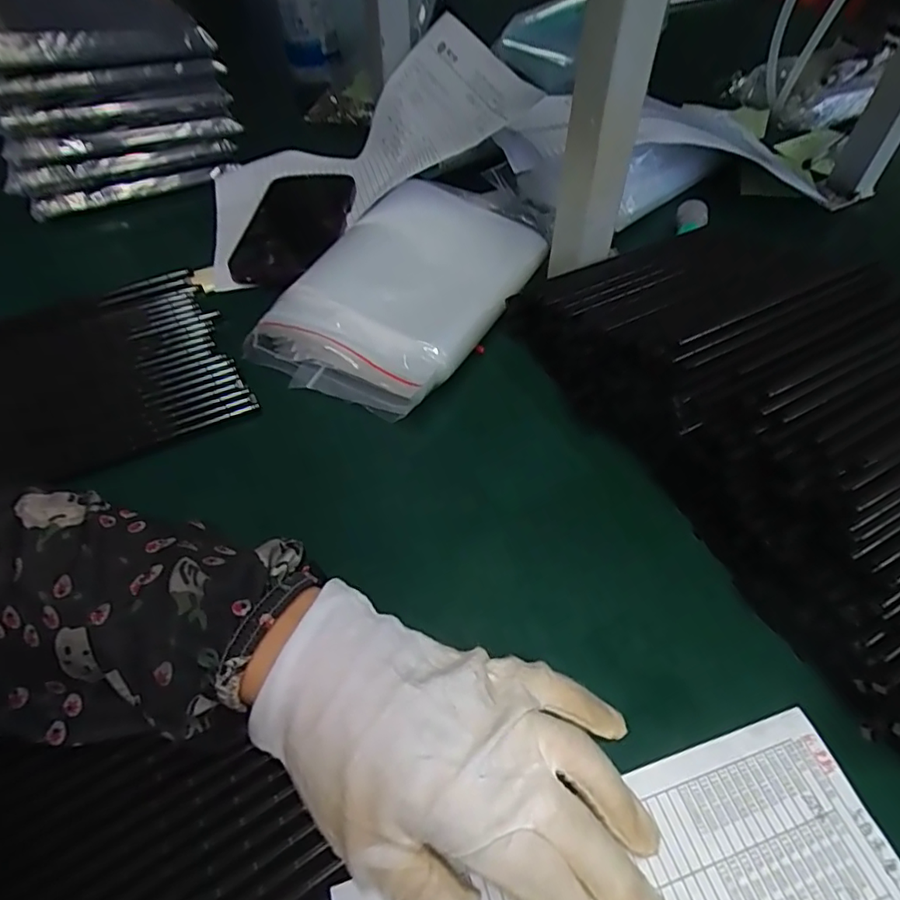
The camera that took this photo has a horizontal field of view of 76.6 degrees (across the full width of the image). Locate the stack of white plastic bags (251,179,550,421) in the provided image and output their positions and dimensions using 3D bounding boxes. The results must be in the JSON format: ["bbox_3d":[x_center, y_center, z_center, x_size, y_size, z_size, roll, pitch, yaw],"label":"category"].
[{"bbox_3d":[-0.024,-0.126,0.412,0.134,0.041,0.229,22,54,20],"label":"stack of white plastic bags"}]

